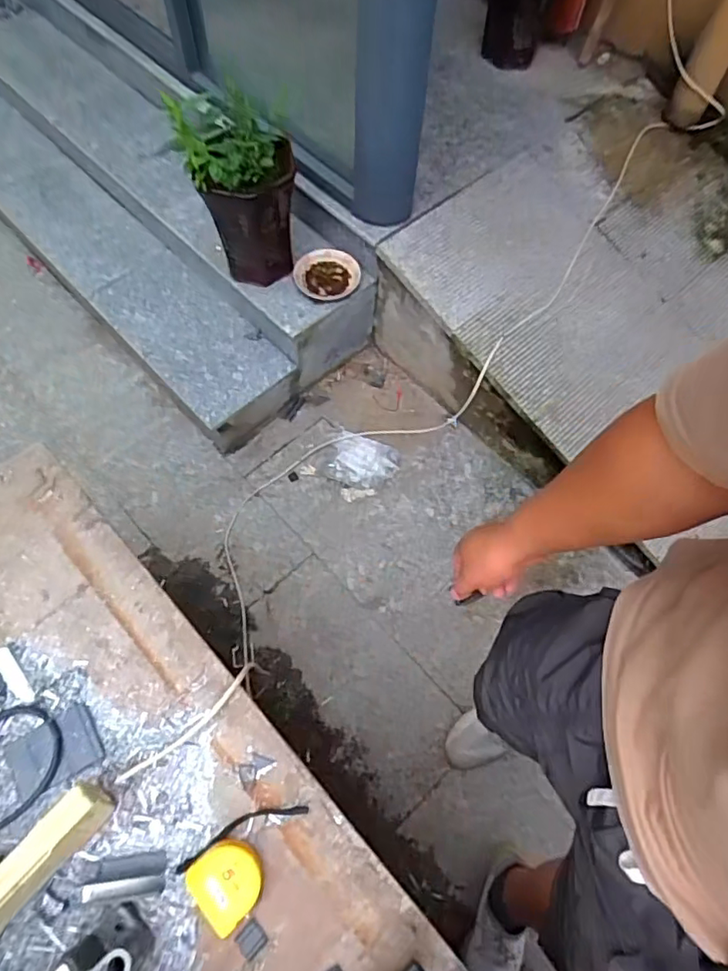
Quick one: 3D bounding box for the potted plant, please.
[{"bbox_3d":[-0.337,-0.828,1.552,0.281,0.441,0.334,-7,64,-6],"label":"potted plant"}]

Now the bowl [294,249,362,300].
[{"bbox_3d":[-0.111,-0.625,1.680,0.181,0.040,0.173,1,63,-2],"label":"bowl"}]

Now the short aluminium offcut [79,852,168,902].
[{"bbox_3d":[-0.251,0.409,0.596,0.081,0.017,0.037,-3,64,-4],"label":"short aluminium offcut"}]

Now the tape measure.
[{"bbox_3d":[-0.141,0.409,0.588,0.071,0.035,0.072,-40,71,-19],"label":"tape measure"}]

